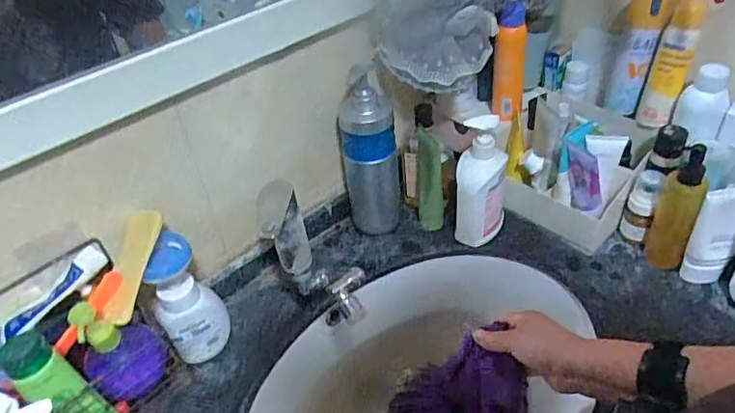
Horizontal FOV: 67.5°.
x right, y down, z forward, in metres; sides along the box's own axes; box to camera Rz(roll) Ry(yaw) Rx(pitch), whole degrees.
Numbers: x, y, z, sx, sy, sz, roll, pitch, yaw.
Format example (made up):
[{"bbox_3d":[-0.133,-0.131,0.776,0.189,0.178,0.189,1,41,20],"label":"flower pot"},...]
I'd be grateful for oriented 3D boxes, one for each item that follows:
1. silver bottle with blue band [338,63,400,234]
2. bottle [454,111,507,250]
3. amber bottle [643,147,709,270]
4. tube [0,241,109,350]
[{"bbox_3d":[0.005,-0.074,0.792,0.082,0.264,0.063,-8,40,-2],"label":"silver bottle with blue band"},{"bbox_3d":[0.161,-0.034,0.776,0.070,0.196,0.060,3,41,11],"label":"bottle"},{"bbox_3d":[0.398,0.005,0.707,0.049,0.166,0.045,20,47,27],"label":"amber bottle"},{"bbox_3d":[-0.344,0.106,0.570,0.168,0.024,0.042,-43,51,-16],"label":"tube"}]

